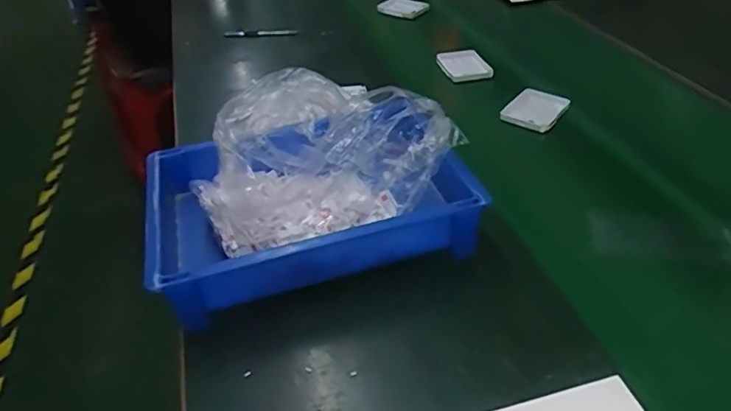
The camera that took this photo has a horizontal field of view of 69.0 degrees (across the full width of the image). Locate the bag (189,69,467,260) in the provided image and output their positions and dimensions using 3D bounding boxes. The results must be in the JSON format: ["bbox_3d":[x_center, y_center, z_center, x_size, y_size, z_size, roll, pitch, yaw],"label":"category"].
[{"bbox_3d":[-0.040,-0.045,0.518,0.242,0.151,0.133,-9,39,-6],"label":"bag"}]

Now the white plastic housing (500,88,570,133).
[{"bbox_3d":[0.236,-0.134,0.736,0.072,0.009,0.086,27,54,32],"label":"white plastic housing"}]

